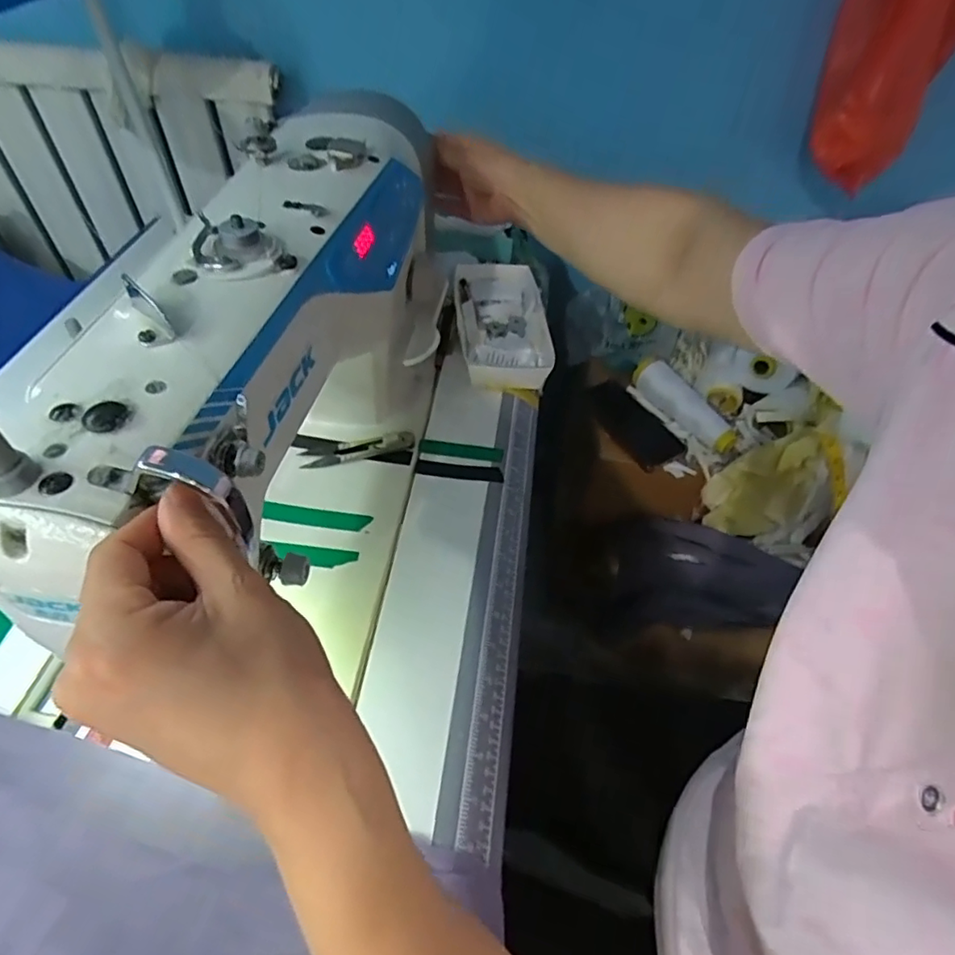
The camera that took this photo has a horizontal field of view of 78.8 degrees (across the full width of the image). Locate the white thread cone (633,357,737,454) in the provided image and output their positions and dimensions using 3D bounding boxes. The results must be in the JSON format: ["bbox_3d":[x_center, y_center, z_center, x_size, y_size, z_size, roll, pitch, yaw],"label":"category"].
[{"bbox_3d":[0.292,-0.101,0.823,0.049,0.044,0.171,-25,56,-22],"label":"white thread cone"}]

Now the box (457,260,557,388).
[{"bbox_3d":[0.027,-0.173,0.644,0.094,0.033,0.190,-1,48,-5],"label":"box"}]

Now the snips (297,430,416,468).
[{"bbox_3d":[-0.110,-0.027,0.538,0.102,0.008,0.028,-7,49,-11],"label":"snips"}]

